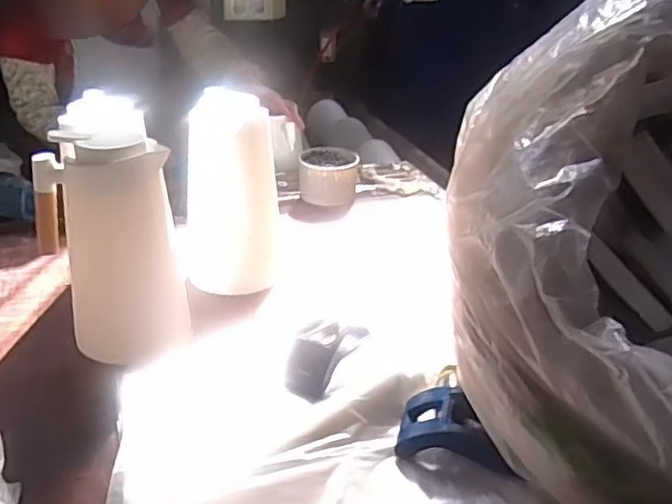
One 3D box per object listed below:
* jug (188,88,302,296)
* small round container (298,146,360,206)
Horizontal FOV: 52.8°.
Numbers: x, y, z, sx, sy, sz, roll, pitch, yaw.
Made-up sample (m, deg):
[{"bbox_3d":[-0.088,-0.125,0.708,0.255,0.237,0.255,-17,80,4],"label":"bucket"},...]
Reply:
[{"bbox_3d":[-0.137,-0.073,0.896,0.108,0.236,0.123,5,28,6],"label":"jug"},{"bbox_3d":[-0.013,-0.135,1.205,0.106,0.065,0.107,2,27,-1],"label":"small round container"}]

